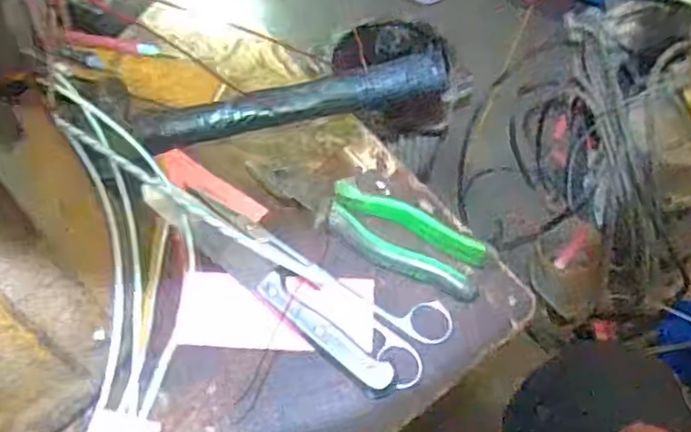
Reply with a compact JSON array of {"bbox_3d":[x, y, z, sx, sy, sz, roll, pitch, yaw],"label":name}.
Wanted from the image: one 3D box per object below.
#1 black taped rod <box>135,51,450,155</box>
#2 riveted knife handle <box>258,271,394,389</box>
[{"bbox_3d":[-0.037,-0.090,0.527,0.244,0.023,0.028,-14,61,-9],"label":"black taped rod"},{"bbox_3d":[-0.015,0.077,0.440,0.111,0.013,0.019,37,66,19],"label":"riveted knife handle"}]

